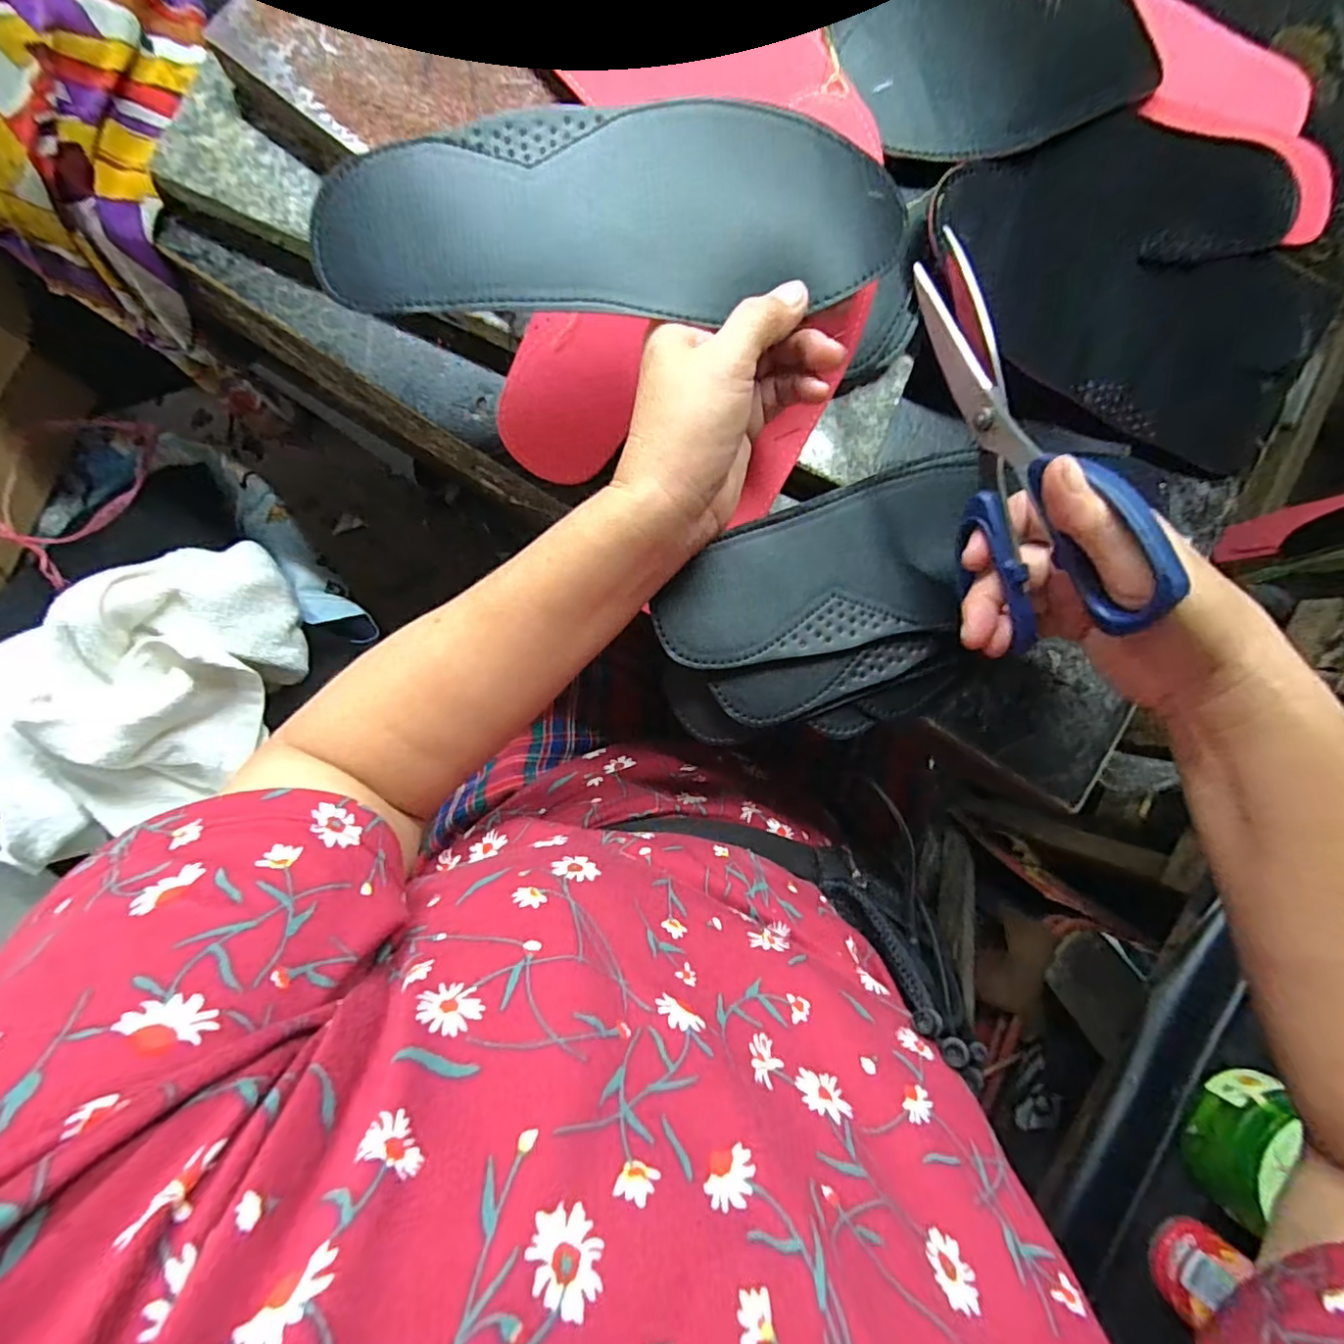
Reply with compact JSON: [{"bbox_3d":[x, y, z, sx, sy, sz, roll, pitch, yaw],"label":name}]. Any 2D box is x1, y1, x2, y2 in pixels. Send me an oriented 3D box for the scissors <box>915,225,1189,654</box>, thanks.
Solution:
[{"bbox_3d":[0.147,-0.100,0.255,0.014,0.081,0.184,-17,80,-6],"label":"scissors"}]

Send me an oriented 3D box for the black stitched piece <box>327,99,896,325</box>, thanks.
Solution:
[{"bbox_3d":[-0.021,-0.192,0.241,0.242,0.018,0.081,-6,89,-5],"label":"black stitched piece"}]

